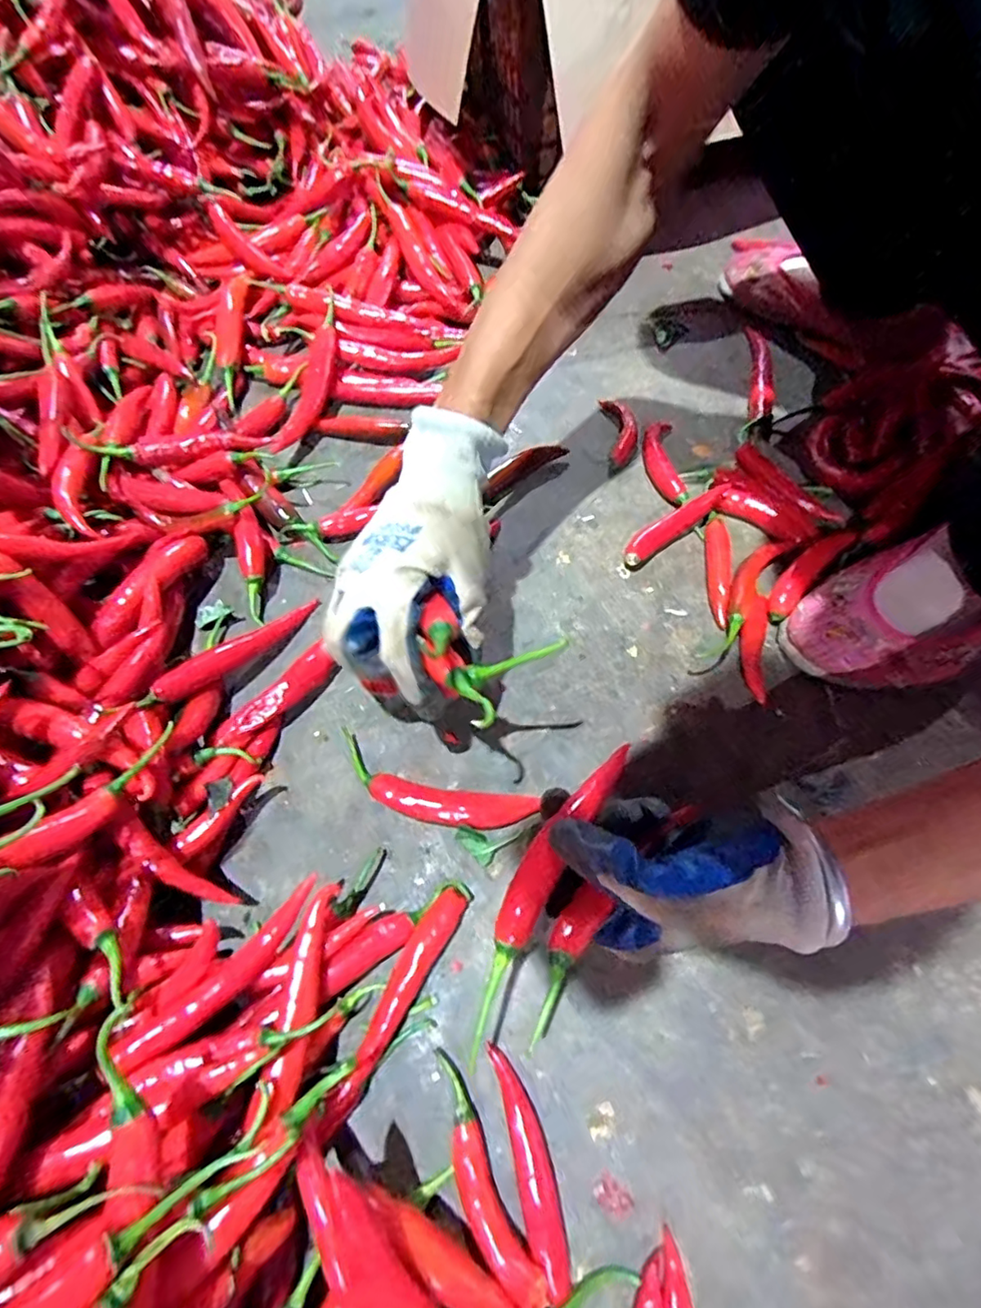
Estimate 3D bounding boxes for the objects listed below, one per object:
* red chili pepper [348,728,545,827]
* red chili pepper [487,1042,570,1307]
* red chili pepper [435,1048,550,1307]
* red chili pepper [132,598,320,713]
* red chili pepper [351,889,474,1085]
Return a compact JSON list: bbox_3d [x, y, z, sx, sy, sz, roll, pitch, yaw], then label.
[{"bbox_3d":[-0.039,0.089,0.372,0.134,0.015,0.037,18,65,8],"label":"red chili pepper"},{"bbox_3d":[0.020,0.254,0.287,0.019,0.017,0.099,-13,65,-7],"label":"red chili pepper"},{"bbox_3d":[-0.006,0.256,0.281,0.022,0.016,0.104,-24,53,-12],"label":"red chili pepper"},{"bbox_3d":[-0.176,-0.002,0.400,0.015,0.016,0.135,39,52,17],"label":"red chili pepper"},{"bbox_3d":[-0.045,0.178,0.324,0.020,0.021,0.101,29,67,13],"label":"red chili pepper"}]

